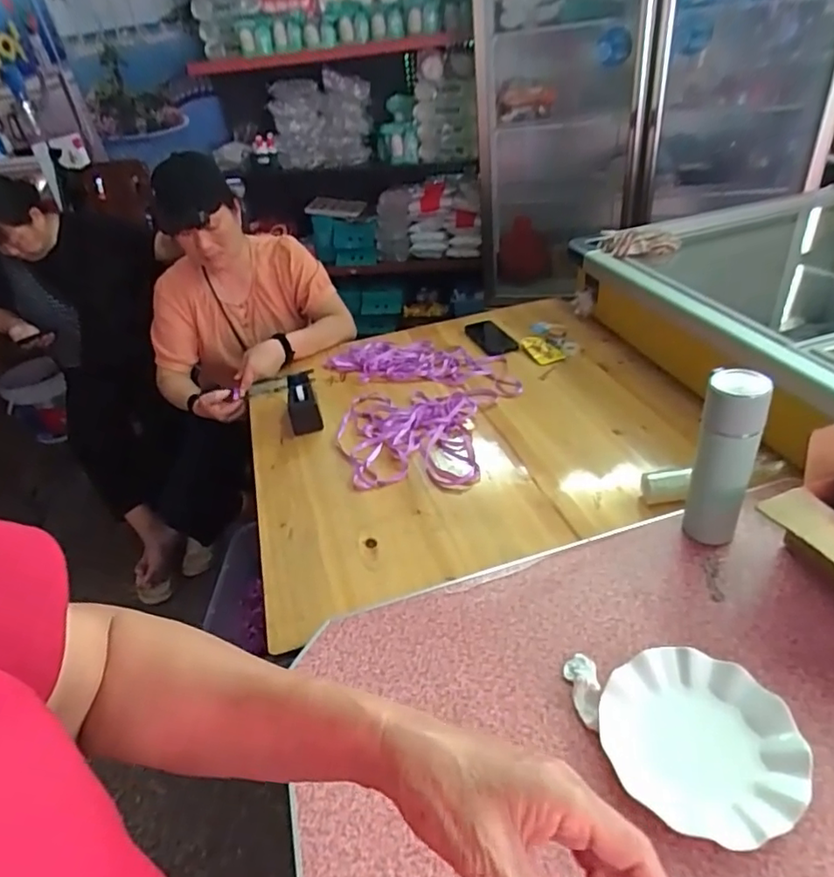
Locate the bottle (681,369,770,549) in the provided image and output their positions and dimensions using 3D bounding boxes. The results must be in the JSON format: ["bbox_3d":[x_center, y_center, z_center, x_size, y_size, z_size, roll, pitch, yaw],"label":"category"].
[{"bbox_3d":[0.389,0.036,0.735,0.067,0.263,0.054,10,40,23],"label":"bottle"}]

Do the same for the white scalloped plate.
[{"bbox_3d":[0.281,0.299,0.574,0.179,0.022,0.173,-5,36,4],"label":"white scalloped plate"}]

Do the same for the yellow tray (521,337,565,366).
[{"bbox_3d":[0.286,-0.206,1.313,0.060,0.021,0.124,-16,37,-11],"label":"yellow tray"}]

